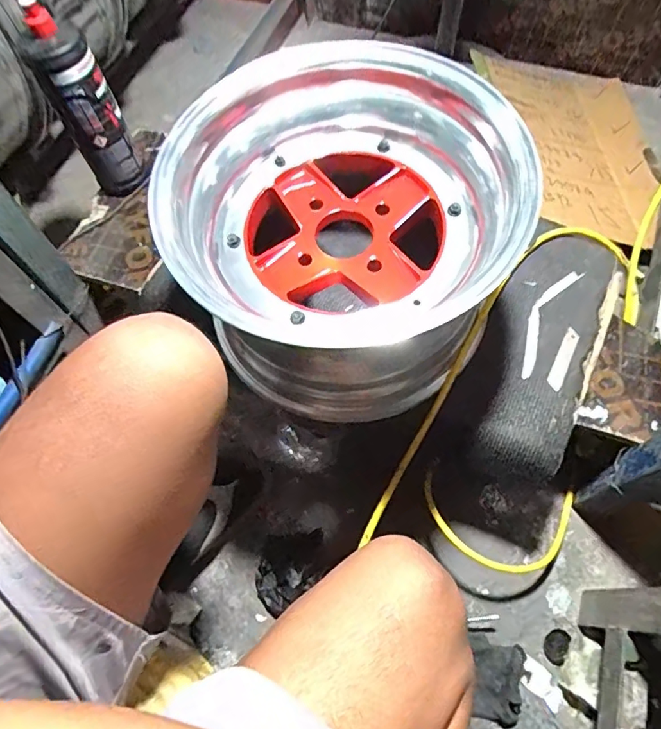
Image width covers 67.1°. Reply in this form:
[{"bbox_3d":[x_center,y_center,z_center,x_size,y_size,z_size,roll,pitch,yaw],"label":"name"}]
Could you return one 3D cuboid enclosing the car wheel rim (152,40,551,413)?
[{"bbox_3d":[0.004,-0.161,0.593,0.362,0.259,0.383,-1,65,1],"label":"car wheel rim"}]

